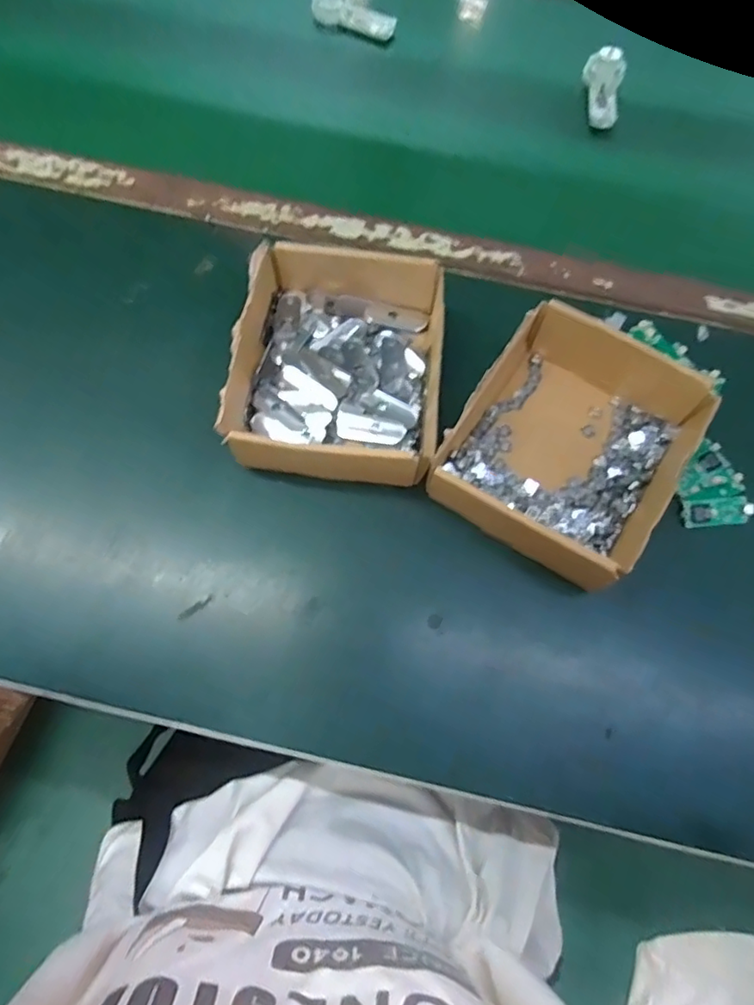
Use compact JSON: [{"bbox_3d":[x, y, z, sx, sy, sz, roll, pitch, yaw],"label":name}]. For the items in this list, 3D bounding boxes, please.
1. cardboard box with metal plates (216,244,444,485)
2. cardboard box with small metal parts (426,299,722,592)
[{"bbox_3d":[-0.026,-0.108,0.429,0.146,0.049,0.181,6,69,0],"label":"cardboard box with metal plates"},{"bbox_3d":[0.148,-0.049,0.414,0.153,0.045,0.173,30,71,9],"label":"cardboard box with small metal parts"}]

